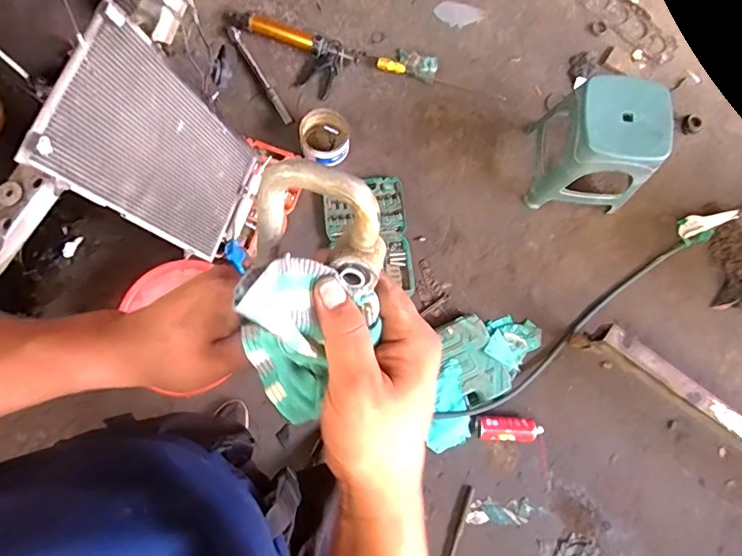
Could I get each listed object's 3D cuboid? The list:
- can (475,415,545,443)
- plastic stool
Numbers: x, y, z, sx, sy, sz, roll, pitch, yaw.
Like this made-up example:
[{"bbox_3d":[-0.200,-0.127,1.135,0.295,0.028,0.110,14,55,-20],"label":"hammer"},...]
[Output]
[{"bbox_3d":[0.401,0.442,1.420,0.195,0.058,0.074,3,78,-2],"label":"can"},{"bbox_3d":[0.656,-0.387,1.447,0.282,0.341,0.291,4,80,0],"label":"plastic stool"}]

